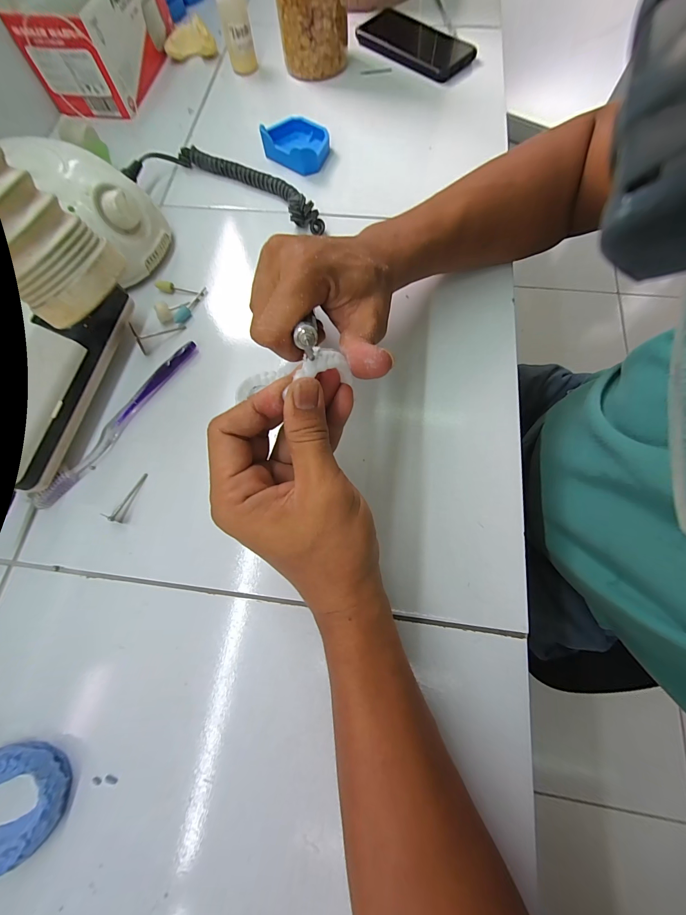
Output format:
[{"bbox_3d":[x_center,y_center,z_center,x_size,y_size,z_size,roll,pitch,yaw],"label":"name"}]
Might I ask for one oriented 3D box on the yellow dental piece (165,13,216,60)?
[{"bbox_3d":[-0.218,-0.599,0.466,0.073,0.033,0.028,1,72,2],"label":"yellow dental piece"}]

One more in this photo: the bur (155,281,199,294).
[{"bbox_3d":[-0.172,-0.175,0.335,0.046,0.011,0.006,8,72,4],"label":"bur"}]

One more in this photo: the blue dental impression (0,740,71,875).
[{"bbox_3d":[-0.204,0.218,0.206,0.053,0.023,0.060,-11,72,-1],"label":"blue dental impression"}]

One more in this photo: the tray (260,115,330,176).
[{"bbox_3d":[-0.054,-0.377,0.391,0.078,0.027,0.062,32,76,12],"label":"tray"}]

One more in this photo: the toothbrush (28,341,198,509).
[{"bbox_3d":[-0.197,-0.034,0.288,0.015,0.019,0.187,35,77,12],"label":"toothbrush"}]

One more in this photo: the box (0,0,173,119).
[{"bbox_3d":[-0.315,-0.564,0.423,0.116,0.093,0.206,9,73,5],"label":"box"}]

